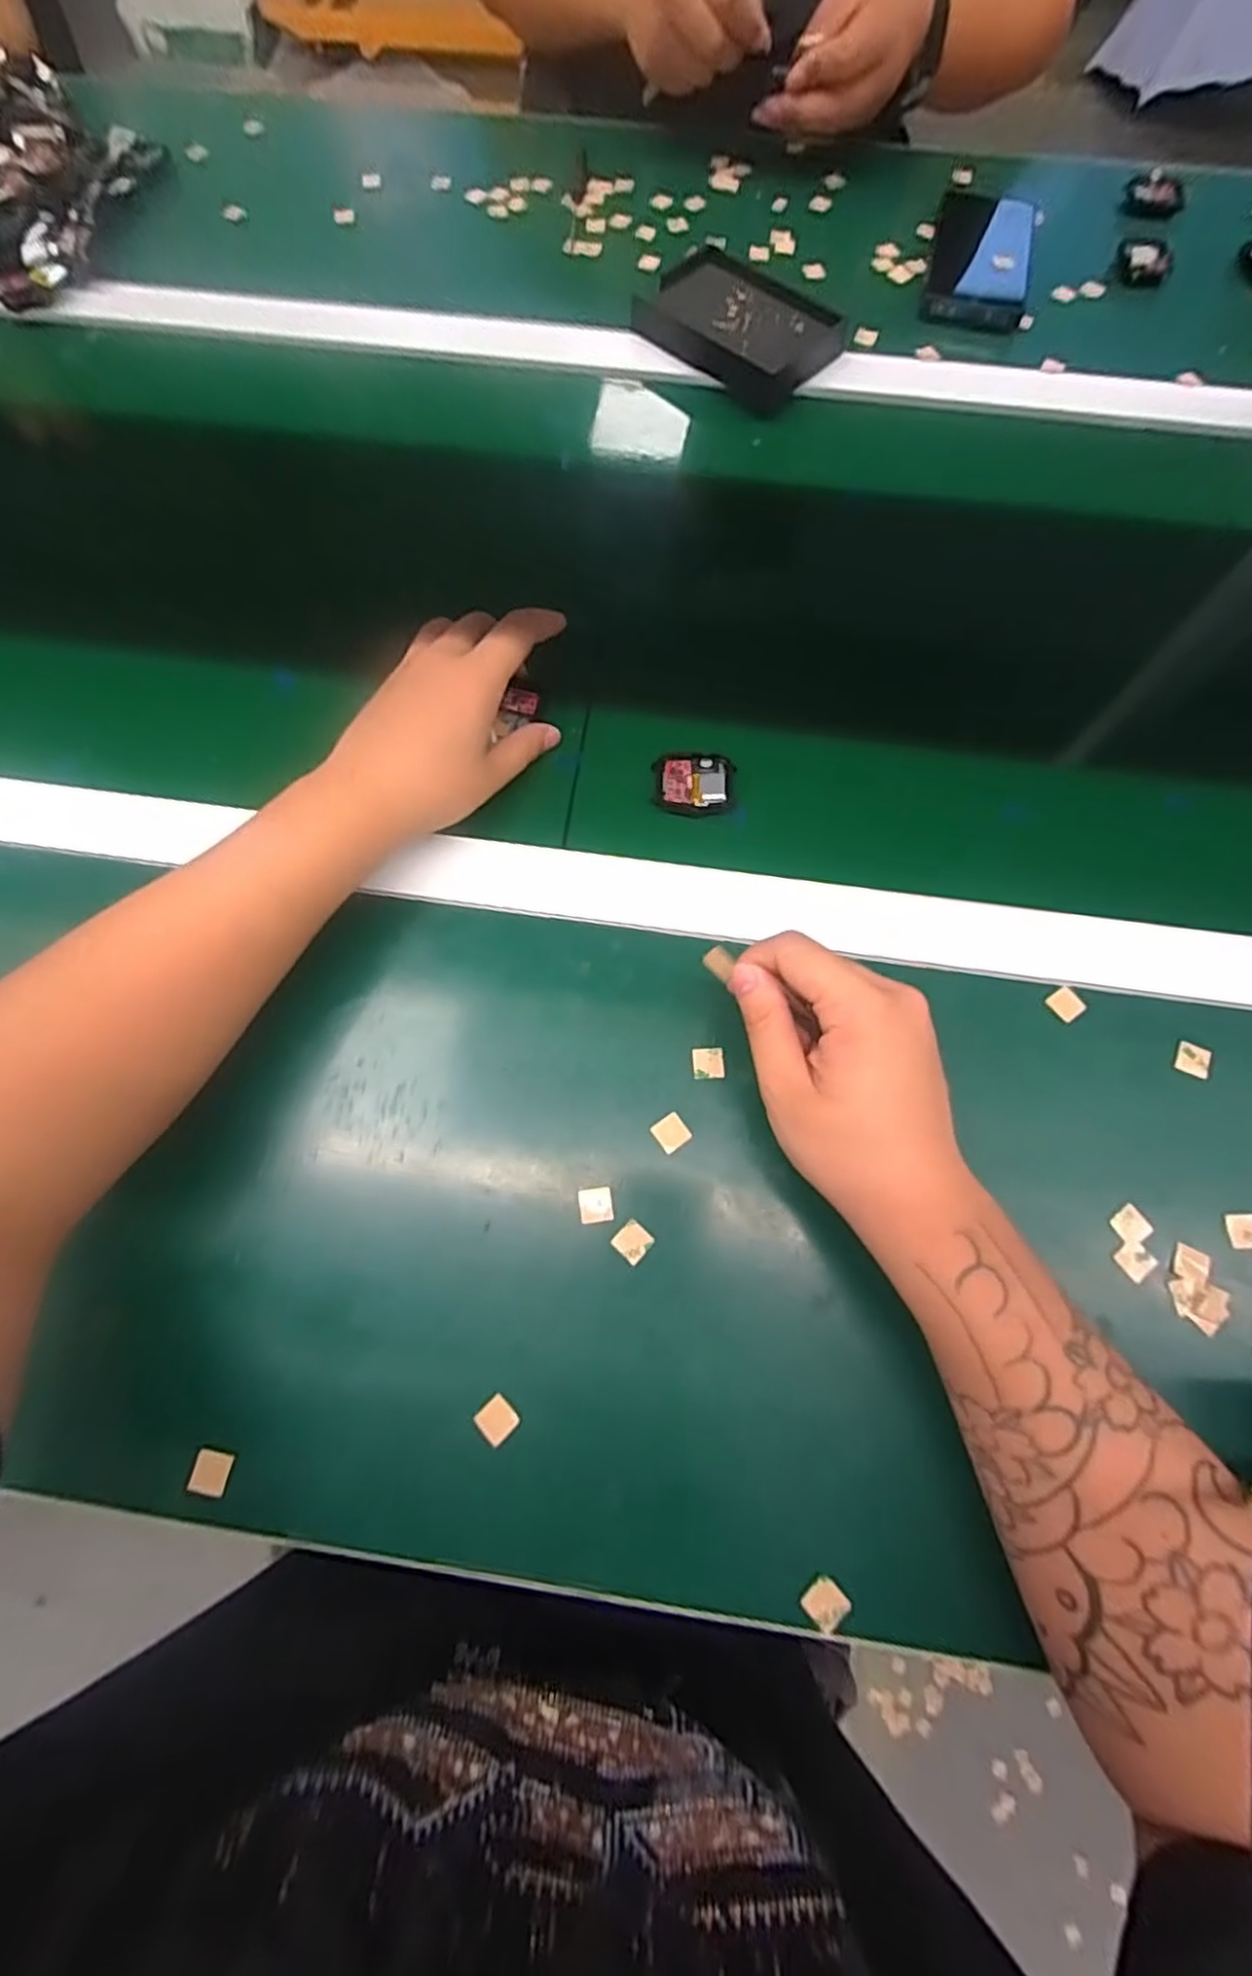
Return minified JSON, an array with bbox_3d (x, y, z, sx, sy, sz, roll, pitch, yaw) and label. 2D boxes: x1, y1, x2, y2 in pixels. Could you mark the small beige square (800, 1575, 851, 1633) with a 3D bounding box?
[{"bbox_3d":[0.083,0.255,0.289,0.015,0.004,0.015,-43,77,-13],"label":"small beige square"}]

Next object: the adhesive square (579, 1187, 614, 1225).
[{"bbox_3d":[-0.014,0.104,0.335,0.016,0.004,0.016,-7,72,-2],"label":"adhesive square"}]

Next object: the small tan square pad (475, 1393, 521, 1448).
[{"bbox_3d":[-0.057,0.191,0.308,0.015,0.004,0.016,-41,76,-12],"label":"small tan square pad"}]

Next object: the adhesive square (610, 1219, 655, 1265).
[{"bbox_3d":[0.003,0.120,0.330,0.016,0.004,0.016,40,77,12],"label":"adhesive square"}]

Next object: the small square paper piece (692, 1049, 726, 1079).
[{"bbox_3d":[0.042,0.038,0.355,0.016,0.004,0.016,-4,72,-1],"label":"small square paper piece"}]

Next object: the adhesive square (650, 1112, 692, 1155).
[{"bbox_3d":[0.022,0.071,0.345,0.016,0.004,0.016,-32,74,-10],"label":"adhesive square"}]

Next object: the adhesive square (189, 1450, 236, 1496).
[{"bbox_3d":[-0.180,0.211,0.304,0.015,0.004,0.016,11,72,4],"label":"adhesive square"}]

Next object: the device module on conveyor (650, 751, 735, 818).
[{"bbox_3d":[0.039,-0.117,0.402,0.046,0.008,0.038,6,72,2],"label":"device module on conveyor"}]

